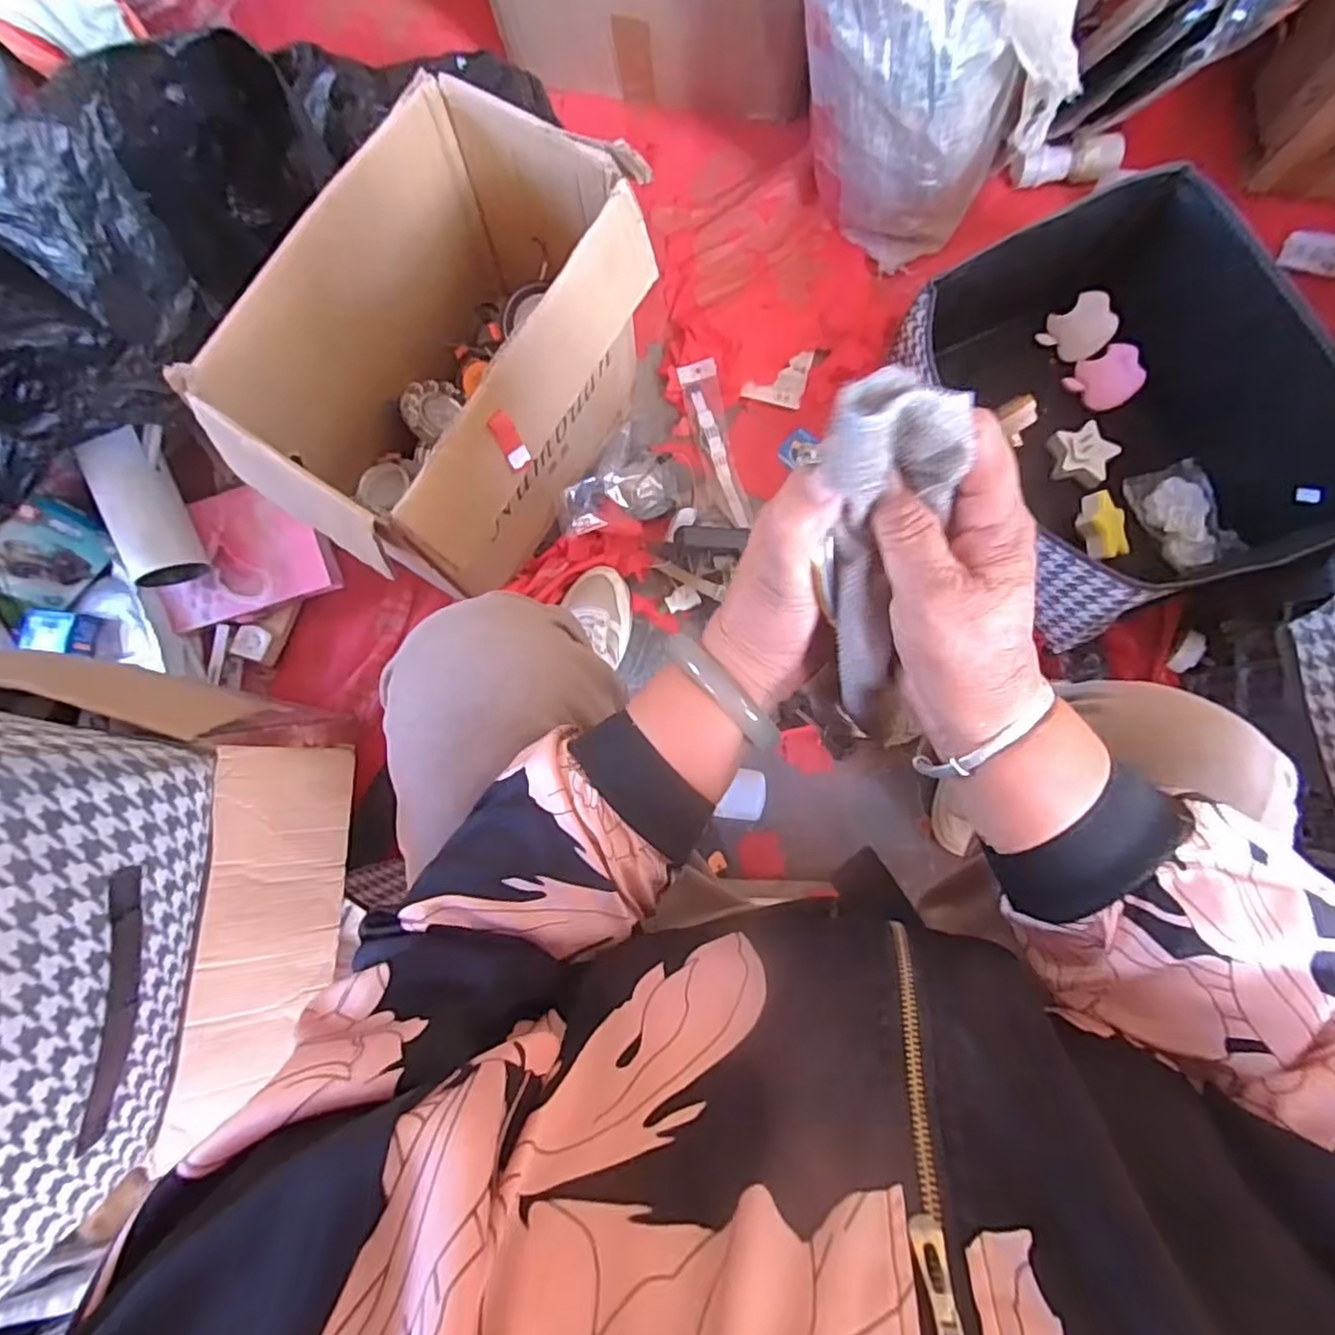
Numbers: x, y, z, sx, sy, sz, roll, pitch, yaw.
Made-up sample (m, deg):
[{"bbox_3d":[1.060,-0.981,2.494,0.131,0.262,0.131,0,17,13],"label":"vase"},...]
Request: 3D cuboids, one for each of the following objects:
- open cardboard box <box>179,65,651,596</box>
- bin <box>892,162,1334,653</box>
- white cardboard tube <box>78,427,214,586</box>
[{"bbox_3d":[-0.196,-0.289,0.654,0.238,0.265,0.398,30,85,6],"label":"open cardboard box"},{"bbox_3d":[0.488,-0.294,0.742,0.298,0.195,0.423,-34,83,-2],"label":"bin"},{"bbox_3d":[-0.568,-0.169,0.716,0.061,0.068,0.158,-15,108,1],"label":"white cardboard tube"}]

